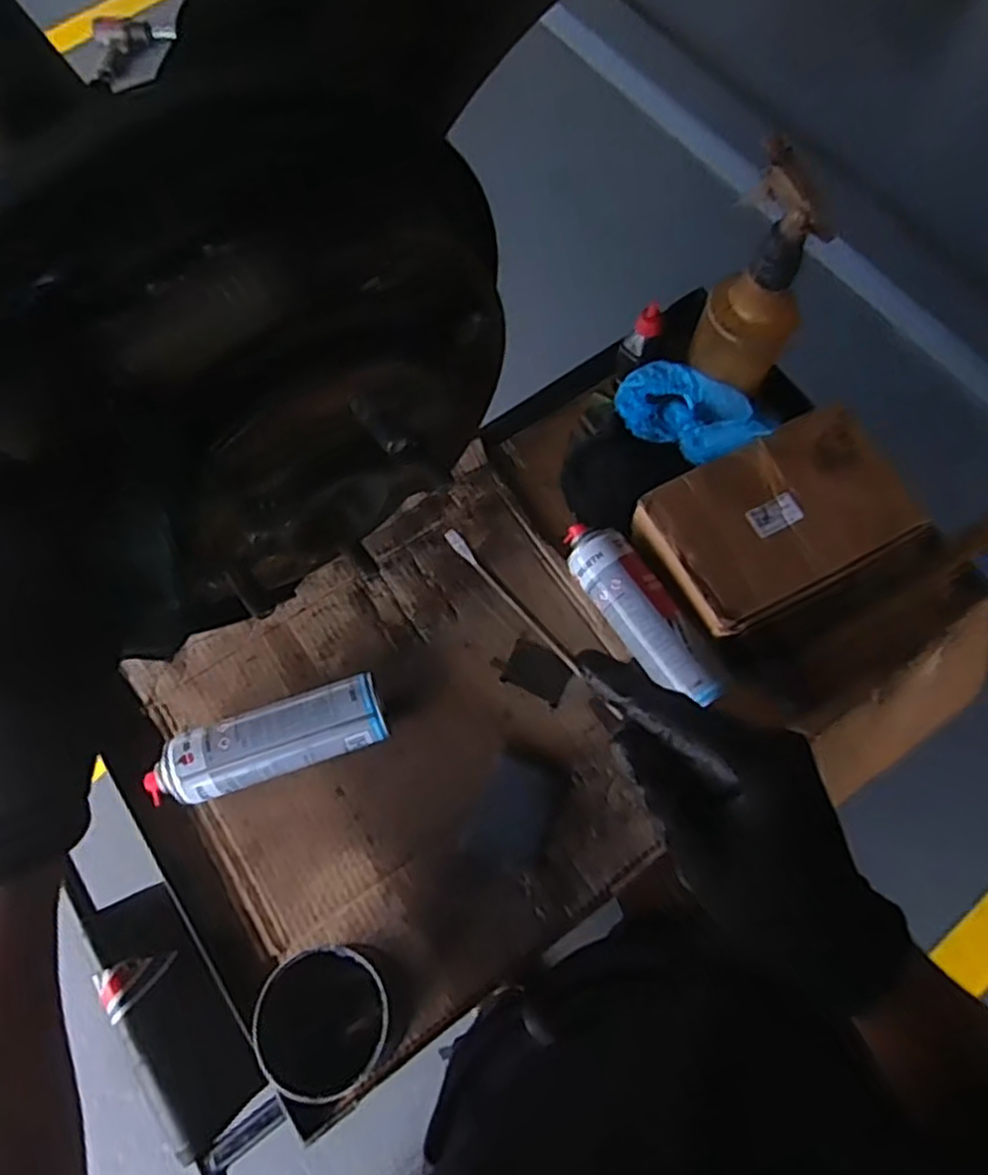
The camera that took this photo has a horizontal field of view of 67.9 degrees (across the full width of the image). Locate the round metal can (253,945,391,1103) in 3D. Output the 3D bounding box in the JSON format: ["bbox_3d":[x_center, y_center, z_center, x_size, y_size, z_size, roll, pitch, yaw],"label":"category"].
[{"bbox_3d":[-0.130,0.342,0.599,0.095,0.105,0.100,0,72,1],"label":"round metal can"}]

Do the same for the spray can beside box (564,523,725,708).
[{"bbox_3d":[0.143,0.022,0.720,0.059,0.059,0.208,-33,75,-9],"label":"spray can beside box"}]

